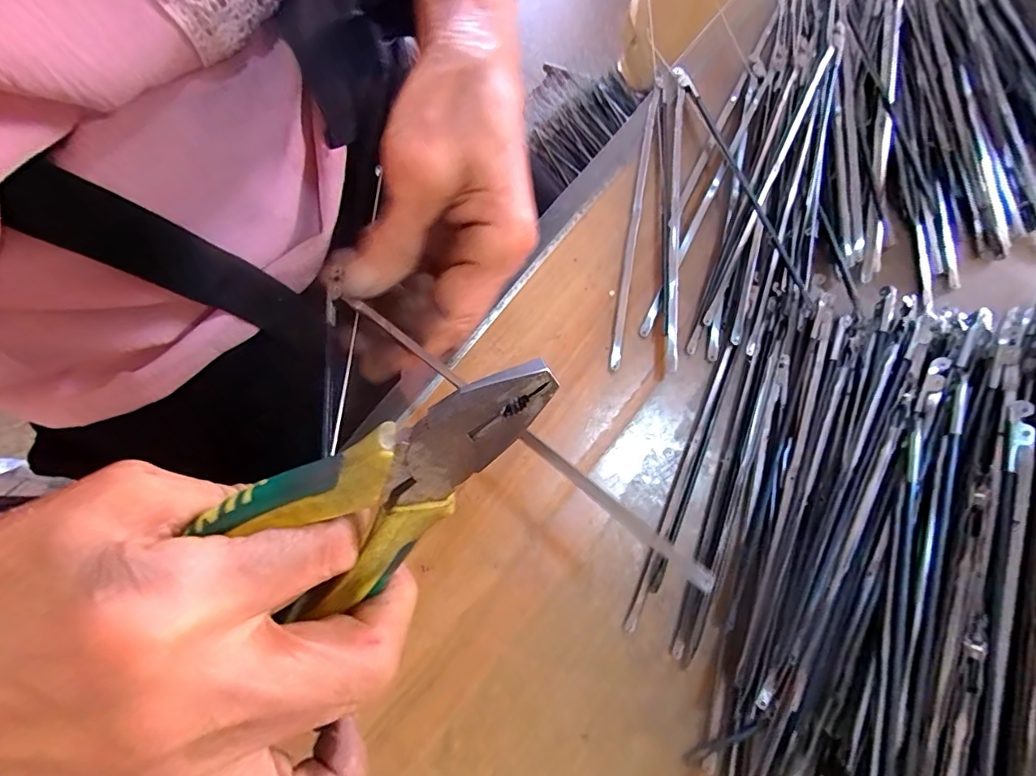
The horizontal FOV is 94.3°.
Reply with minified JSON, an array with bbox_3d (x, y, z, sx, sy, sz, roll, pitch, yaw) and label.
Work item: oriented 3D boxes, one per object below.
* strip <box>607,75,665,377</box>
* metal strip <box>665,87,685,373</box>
[{"bbox_3d":[0.066,-0.095,0.268,0.007,0.005,0.178,11,76,2],"label":"strip"},{"bbox_3d":[0.086,-0.091,0.265,0.008,0.009,0.173,7,76,0],"label":"metal strip"}]

